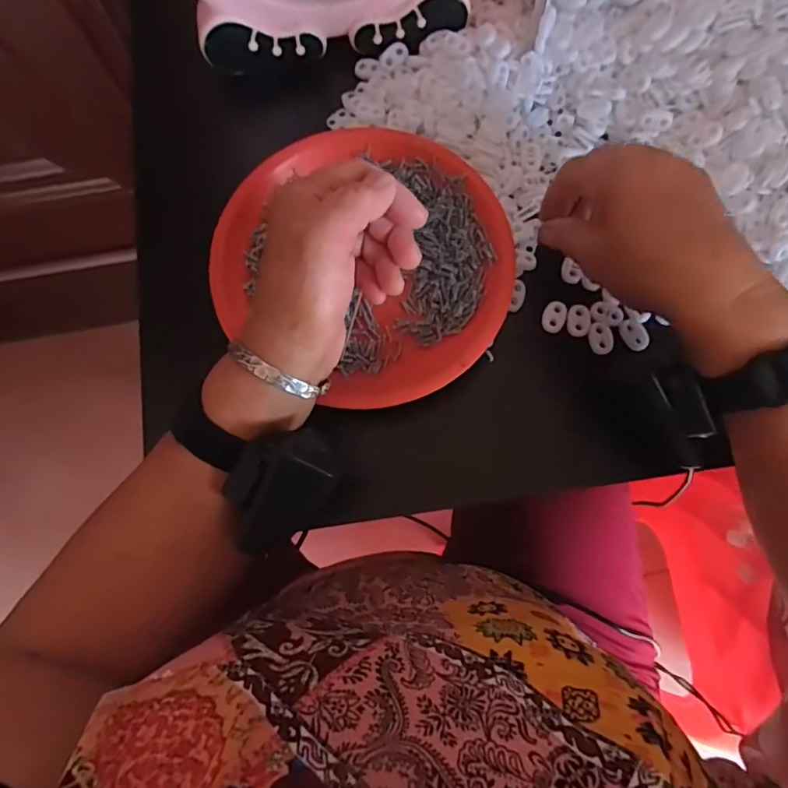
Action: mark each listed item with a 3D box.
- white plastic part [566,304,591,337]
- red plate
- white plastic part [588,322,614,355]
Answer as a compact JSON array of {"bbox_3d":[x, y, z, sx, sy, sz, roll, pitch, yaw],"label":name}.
[{"bbox_3d":[0.126,-0.050,0.360,0.015,0.004,0.023,10,77,1],"label":"white plastic part"},{"bbox_3d":[-0.019,-0.091,0.357,0.198,0.028,0.177,38,79,7],"label":"red plate"},{"bbox_3d":[0.140,-0.038,0.357,0.016,0.004,0.022,-12,78,-4],"label":"white plastic part"}]

